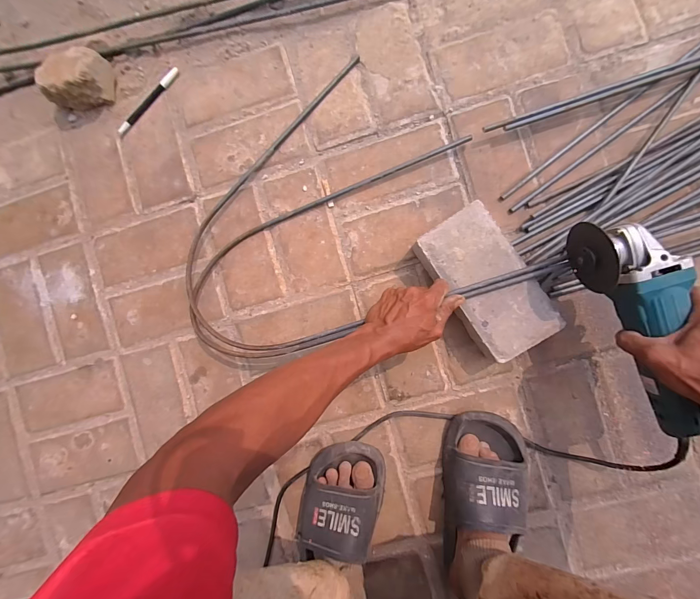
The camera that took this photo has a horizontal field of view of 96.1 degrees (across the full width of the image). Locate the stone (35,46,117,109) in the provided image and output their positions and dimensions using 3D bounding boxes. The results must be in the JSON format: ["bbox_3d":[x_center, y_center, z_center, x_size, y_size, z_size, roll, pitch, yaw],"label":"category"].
[{"bbox_3d":[-0.456,-0.370,0.525,0.101,0.057,0.074,0,89,5],"label":"stone"}]

